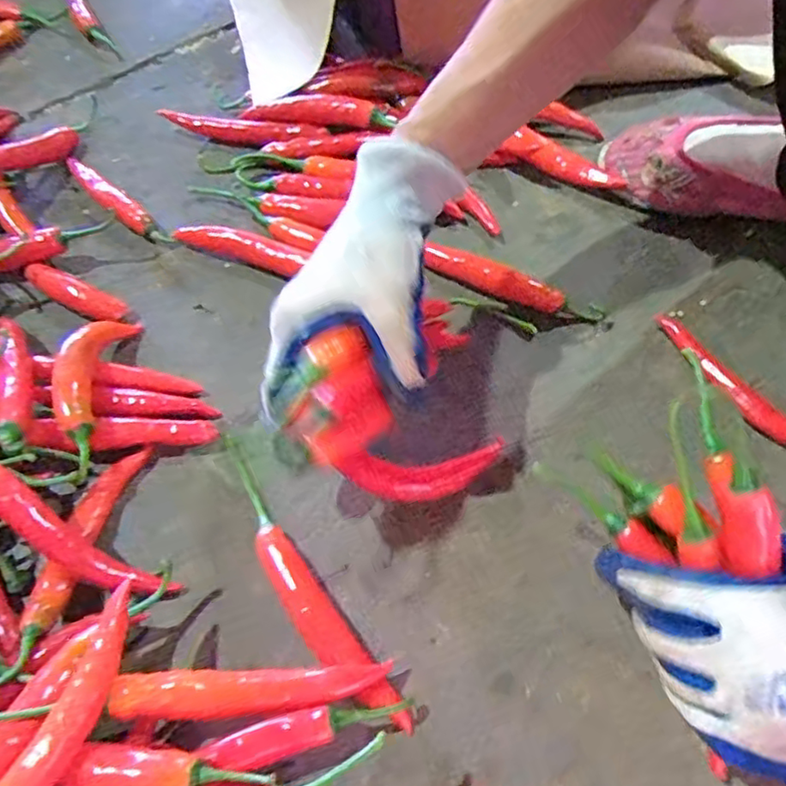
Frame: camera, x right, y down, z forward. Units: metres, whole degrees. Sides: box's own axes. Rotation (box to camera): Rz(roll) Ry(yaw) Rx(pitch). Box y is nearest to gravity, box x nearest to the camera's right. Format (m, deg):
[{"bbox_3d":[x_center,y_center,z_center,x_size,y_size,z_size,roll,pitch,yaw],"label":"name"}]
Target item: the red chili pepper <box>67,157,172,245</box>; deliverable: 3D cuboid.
[{"bbox_3d":[-0.218,-0.151,0.500,0.125,0.015,0.020,39,68,19],"label":"red chili pepper"}]

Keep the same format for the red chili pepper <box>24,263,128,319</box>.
[{"bbox_3d":[-0.227,-0.071,0.454,0.081,0.017,0.021,22,63,12],"label":"red chili pepper"}]

